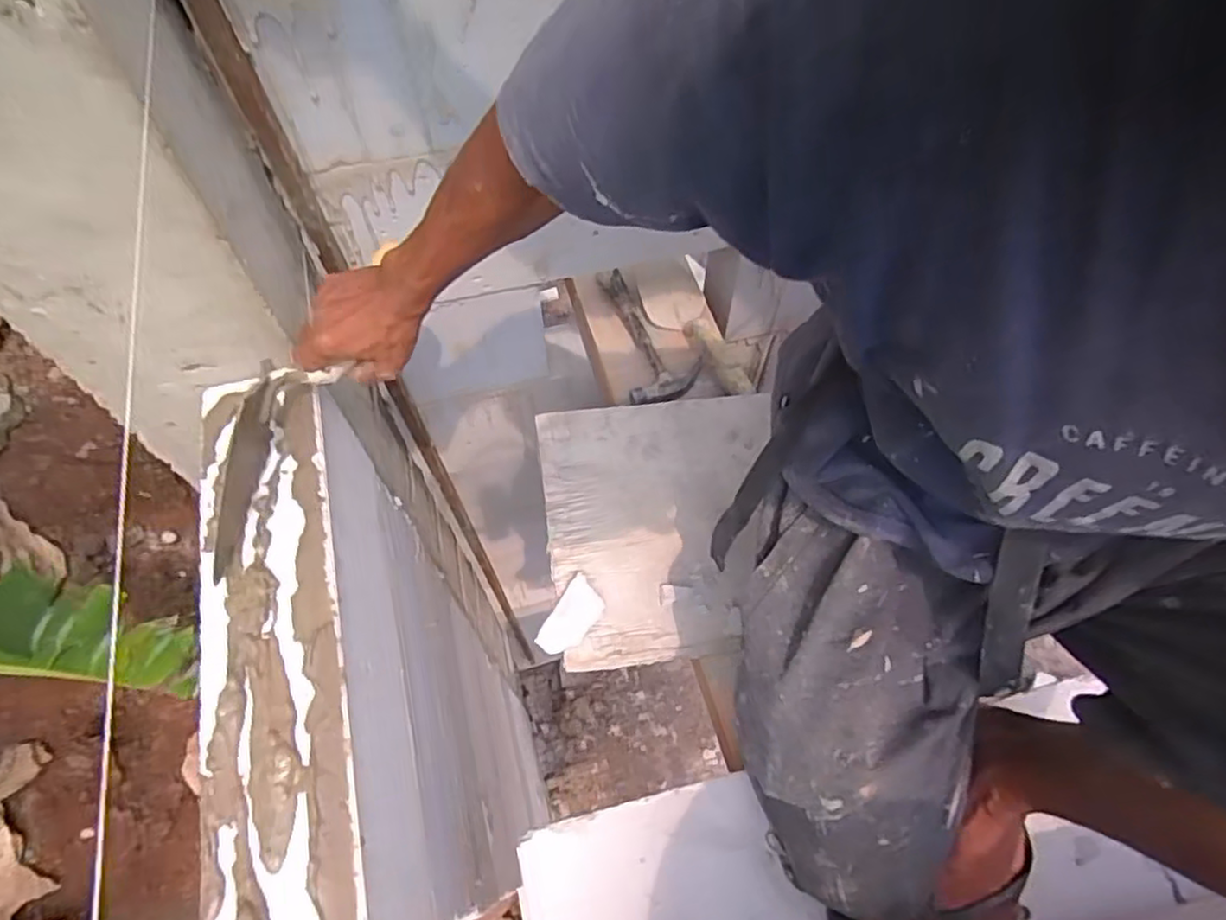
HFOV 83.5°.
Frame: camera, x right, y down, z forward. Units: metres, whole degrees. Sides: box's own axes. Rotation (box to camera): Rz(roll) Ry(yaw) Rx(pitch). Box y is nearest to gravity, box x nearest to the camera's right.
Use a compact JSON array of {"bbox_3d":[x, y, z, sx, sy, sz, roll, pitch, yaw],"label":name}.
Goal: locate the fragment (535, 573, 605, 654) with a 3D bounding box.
[{"bbox_3d":[-0.042,0.163,0.710,0.044,0.015,0.082,31,64,15],"label":"fragment"}]

